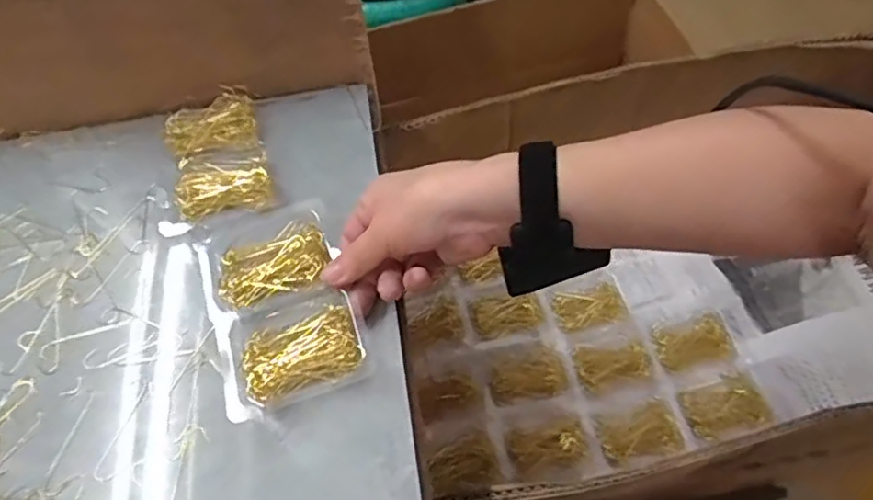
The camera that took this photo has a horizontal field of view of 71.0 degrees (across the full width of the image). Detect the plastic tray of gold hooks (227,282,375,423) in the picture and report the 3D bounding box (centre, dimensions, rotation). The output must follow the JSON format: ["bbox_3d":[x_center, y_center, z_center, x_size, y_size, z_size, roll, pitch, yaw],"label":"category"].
[{"bbox_3d":[-0.091,0.062,0.385,0.089,0.017,0.067,-20,59,-8],"label":"plastic tray of gold hooks"}]

